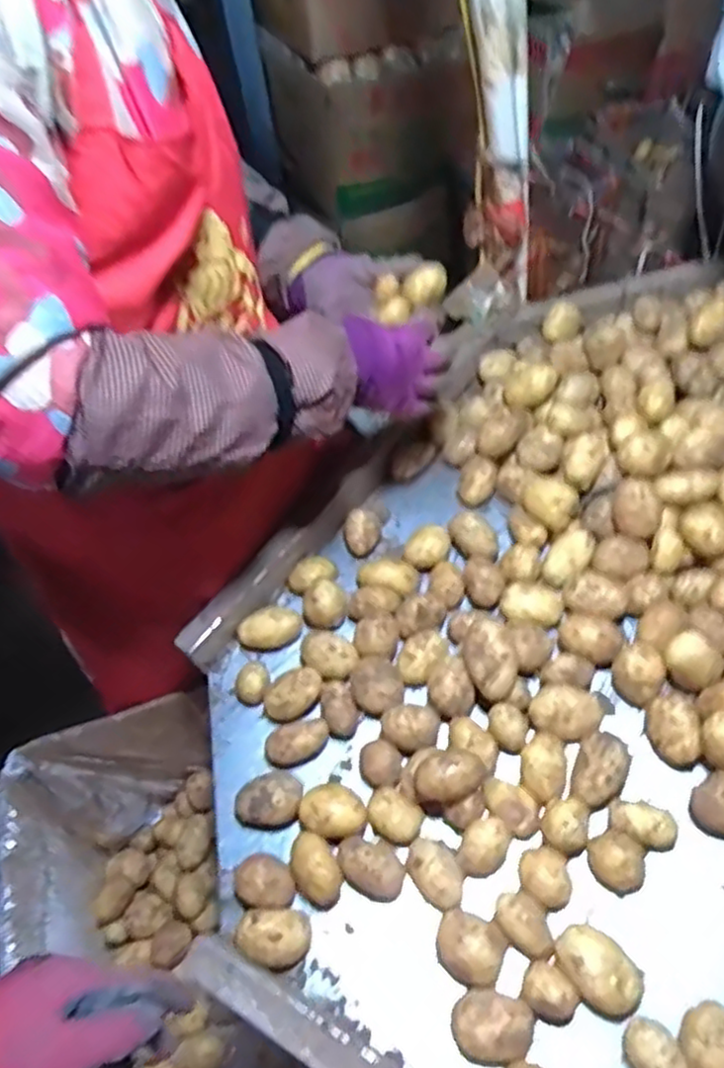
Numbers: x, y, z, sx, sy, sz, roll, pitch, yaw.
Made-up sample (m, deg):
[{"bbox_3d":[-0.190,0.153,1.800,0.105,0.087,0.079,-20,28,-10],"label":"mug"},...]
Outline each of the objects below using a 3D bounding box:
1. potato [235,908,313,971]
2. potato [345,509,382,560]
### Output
[{"bbox_3d":[-0.068,0.310,0.534,0.052,0.030,0.041,11,57,13],"label":"potato"},{"bbox_3d":[0.001,-0.002,0.750,0.038,0.033,0.042,-8,55,0],"label":"potato"}]

